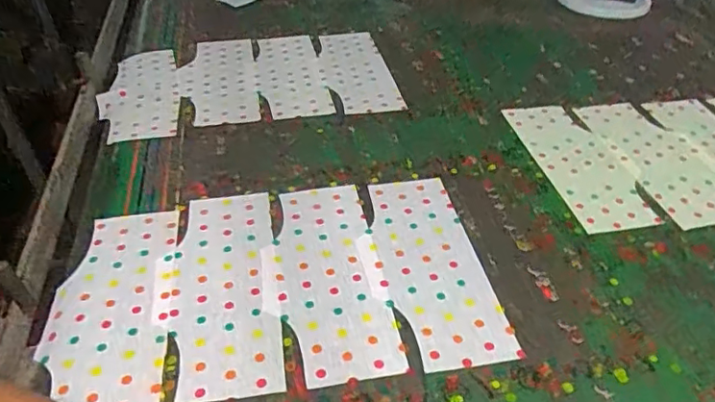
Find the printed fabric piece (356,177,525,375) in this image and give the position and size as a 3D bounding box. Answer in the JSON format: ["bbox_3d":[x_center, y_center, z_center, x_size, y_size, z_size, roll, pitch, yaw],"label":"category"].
[{"bbox_3d":[0.073,0.067,0.648,0.129,0.005,0.285,-6,41,-9],"label":"printed fabric piece"}]

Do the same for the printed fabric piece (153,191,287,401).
[{"bbox_3d":[-0.155,0.089,0.623,0.126,0.005,0.288,-7,39,-8],"label":"printed fabric piece"}]

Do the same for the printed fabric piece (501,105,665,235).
[{"bbox_3d":[0.316,-0.060,0.803,0.121,0.005,0.277,-5,40,-8],"label":"printed fabric piece"}]

